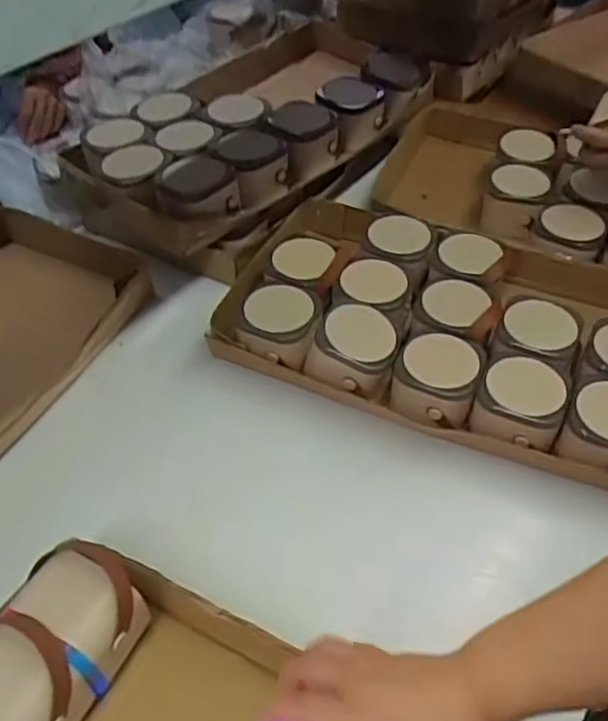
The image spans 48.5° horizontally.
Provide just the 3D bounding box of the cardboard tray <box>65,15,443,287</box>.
[{"bbox_3d":[-0.067,-0.327,0.982,0.282,0.128,0.501,31,54,30],"label":"cardboard tray"}]

